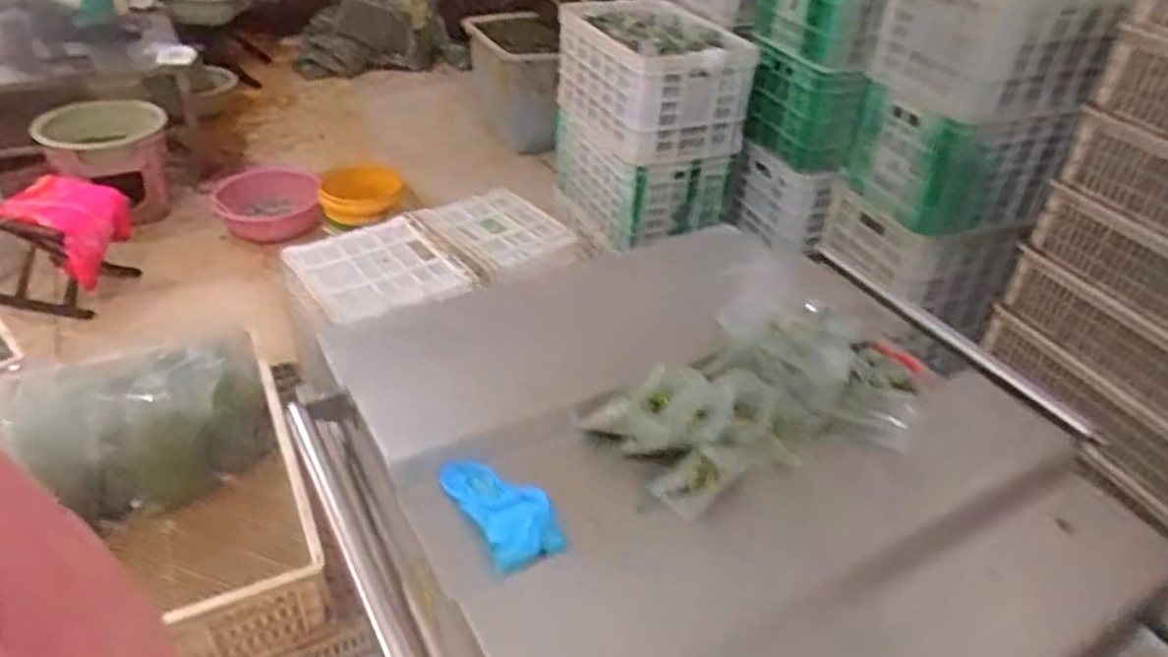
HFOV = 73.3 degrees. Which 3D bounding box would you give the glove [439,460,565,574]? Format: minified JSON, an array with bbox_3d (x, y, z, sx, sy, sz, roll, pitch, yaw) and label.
[{"bbox_3d":[-0.076,0.162,0.721,0.067,0.020,0.142,-18,42,-28],"label":"glove"}]

